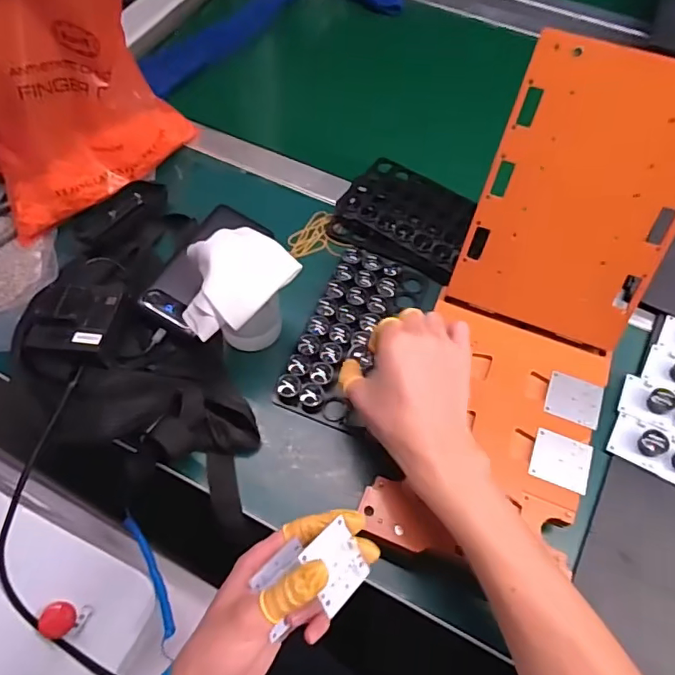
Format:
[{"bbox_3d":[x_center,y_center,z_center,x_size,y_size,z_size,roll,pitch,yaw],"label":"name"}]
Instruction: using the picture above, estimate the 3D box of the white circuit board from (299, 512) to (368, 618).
[{"bbox_3d":[-0.001,0.153,0.348,0.039,0.004,0.043,-32,95,-39],"label":"white circuit board"}]

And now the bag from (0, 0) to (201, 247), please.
[{"bbox_3d":[-0.294,-0.265,0.537,0.230,0.230,0.120,-38,68,-16],"label":"bag"}]

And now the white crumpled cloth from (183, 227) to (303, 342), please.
[{"bbox_3d":[-0.094,-0.053,0.453,0.097,0.032,0.087,-33,67,-17],"label":"white crumpled cloth"}]

